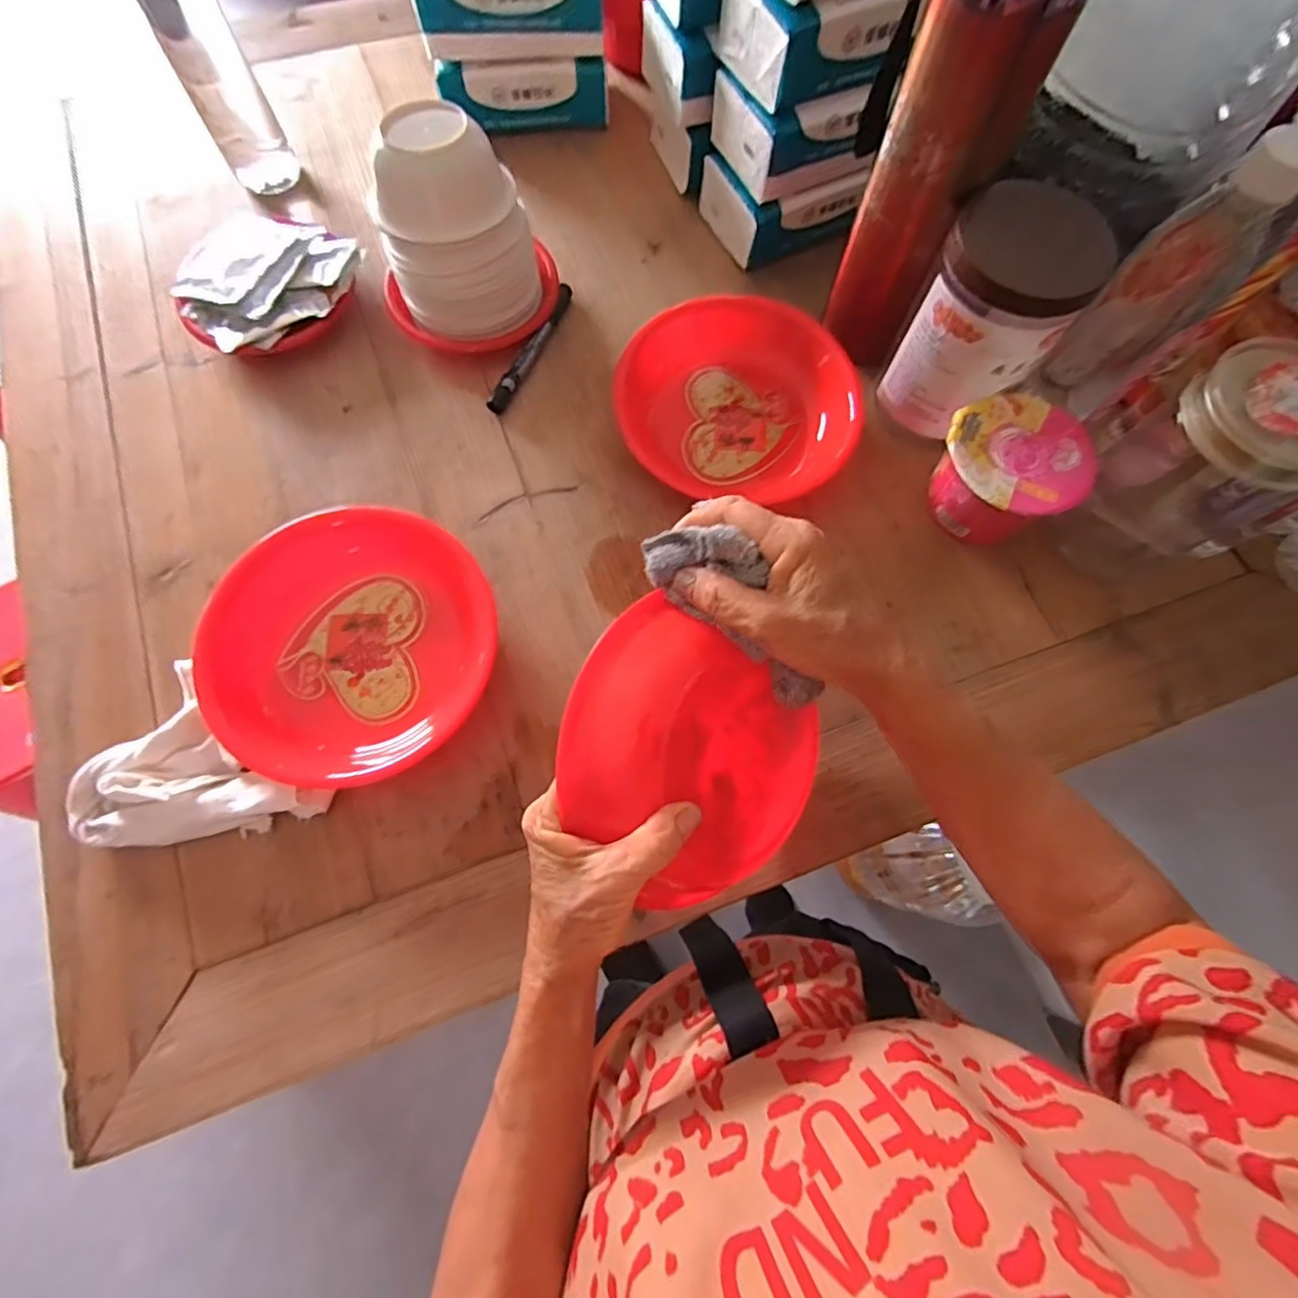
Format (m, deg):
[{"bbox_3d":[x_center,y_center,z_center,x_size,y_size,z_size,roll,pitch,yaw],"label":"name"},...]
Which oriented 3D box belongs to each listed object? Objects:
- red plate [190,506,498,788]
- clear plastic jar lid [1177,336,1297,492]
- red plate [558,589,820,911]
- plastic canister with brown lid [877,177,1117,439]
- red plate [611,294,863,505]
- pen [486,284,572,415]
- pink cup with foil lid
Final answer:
[{"bbox_3d":[-0.210,-0.004,0.424,0.188,0.053,0.181,0,73,0],"label":"red plate"},{"bbox_3d":[0.362,-0.138,0.347,0.092,0.028,0.084,0,72,-1],"label":"clear plastic jar lid"},{"bbox_3d":[0.026,0.065,0.334,0.165,0.033,0.131,39,75,-27],"label":"red plate"},{"bbox_3d":[0.232,-0.227,0.426,0.093,0.142,0.084,33,74,10],"label":"plastic canister with brown lid"},{"bbox_3d":[0.070,-0.198,0.486,0.185,0.053,0.156,5,73,1],"label":"red plate"},{"bbox_3d":[-0.098,-0.256,0.519,0.016,0.014,0.137,24,74,7],"label":"pen"},{"bbox_3d":[0.259,-0.127,0.458,0.092,0.072,0.092,0,73,0],"label":"pink cup with foil lid"}]

